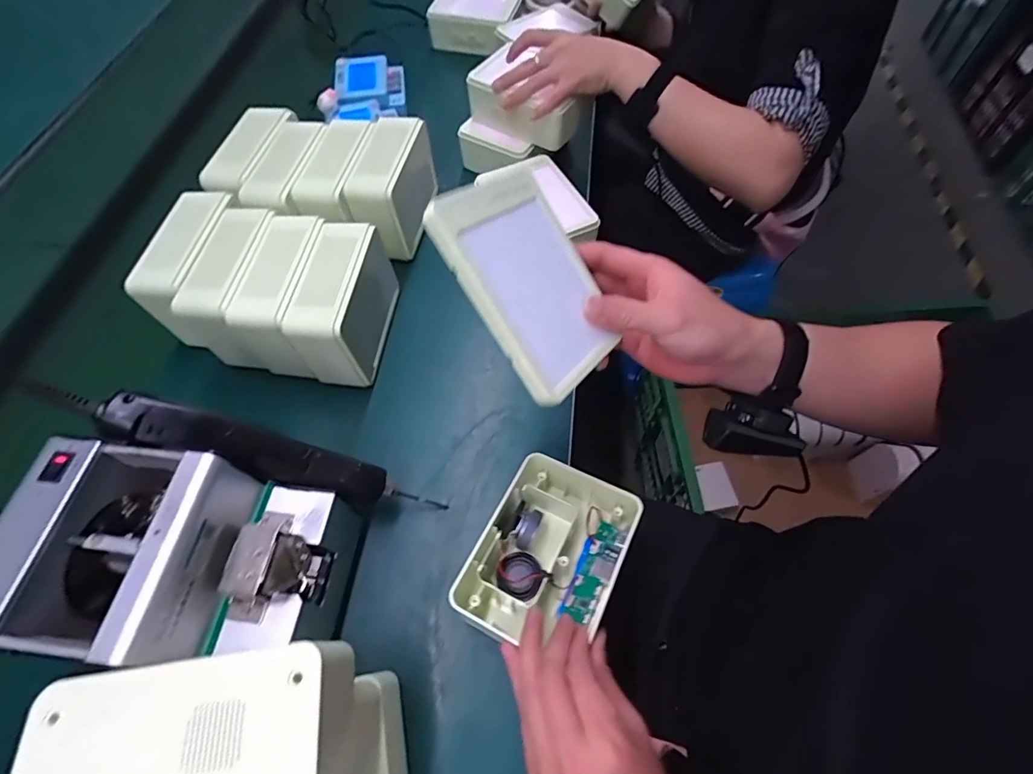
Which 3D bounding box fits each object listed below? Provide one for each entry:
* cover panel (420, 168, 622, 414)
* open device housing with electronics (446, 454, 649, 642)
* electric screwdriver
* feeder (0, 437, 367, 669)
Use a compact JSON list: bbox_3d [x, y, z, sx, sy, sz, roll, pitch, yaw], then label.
[{"bbox_3d":[0.012,-0.067,0.300,0.091,0.012,0.131,-39,101,-34],"label":"cover panel"},{"bbox_3d":[0.026,0.135,0.389,0.106,0.058,0.139,25,66,13],"label":"open device housing with electronics"},{"bbox_3d":[-0.195,0.058,0.382,0.225,0.042,0.037,25,59,-28],"label":"electric screwdriver"},{"bbox_3d":[-0.230,0.130,0.352,0.175,0.152,0.124,4,61,5],"label":"feeder"}]

